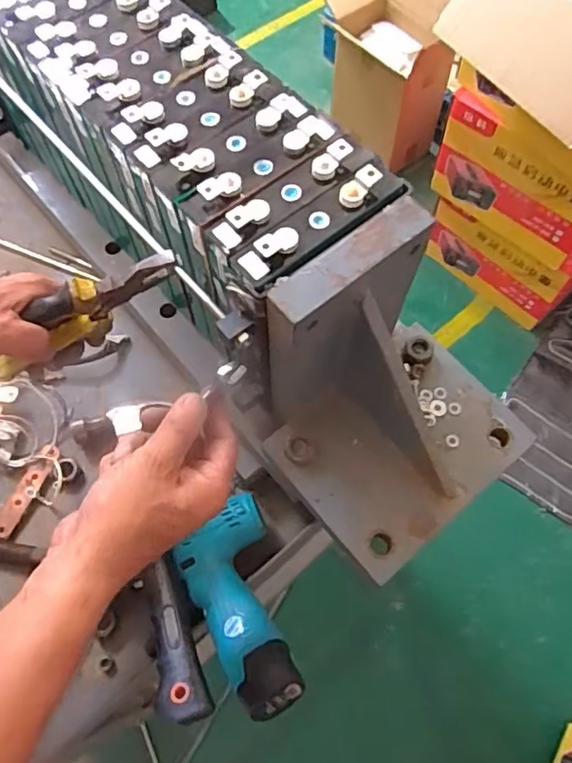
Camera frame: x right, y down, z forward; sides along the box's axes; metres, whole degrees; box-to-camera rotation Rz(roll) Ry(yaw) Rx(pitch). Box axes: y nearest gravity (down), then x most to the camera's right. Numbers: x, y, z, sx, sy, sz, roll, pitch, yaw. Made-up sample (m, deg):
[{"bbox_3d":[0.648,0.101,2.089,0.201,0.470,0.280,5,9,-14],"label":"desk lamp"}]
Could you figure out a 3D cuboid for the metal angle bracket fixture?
[{"bbox_3d":[0.090,0.008,0.438,0.195,0.194,0.187,-37,70,-14],"label":"metal angle bracket fixture"}]

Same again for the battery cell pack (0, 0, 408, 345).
[{"bbox_3d":[-0.143,-0.258,0.475,0.161,0.117,0.515,-41,75,-14],"label":"battery cell pack"}]

